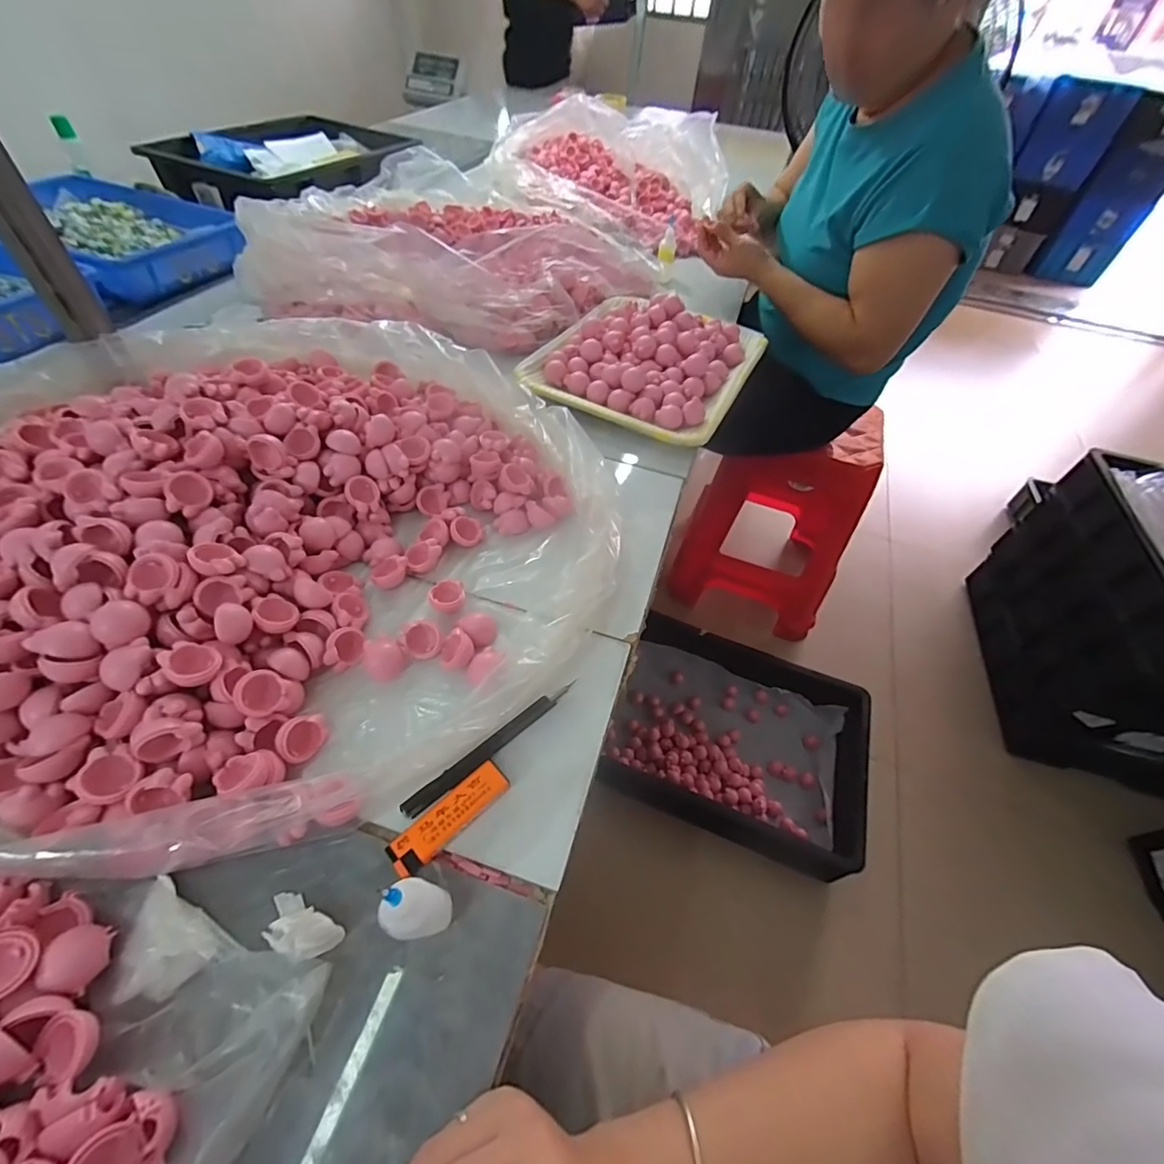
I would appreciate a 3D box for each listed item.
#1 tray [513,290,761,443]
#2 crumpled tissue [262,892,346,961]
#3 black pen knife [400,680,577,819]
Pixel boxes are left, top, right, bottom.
[{"bbox_3d":[0.090,-0.312,0.694,0.263,0.038,0.325,24,52,14],"label":"tray"},{"bbox_3d":[-0.156,0.188,0.279,0.045,0.024,0.023,24,52,14],"label":"crumpled tissue"},{"bbox_3d":[-0.060,0.112,0.354,0.135,0.015,0.004,-33,16,-26],"label":"black pen knife"}]

